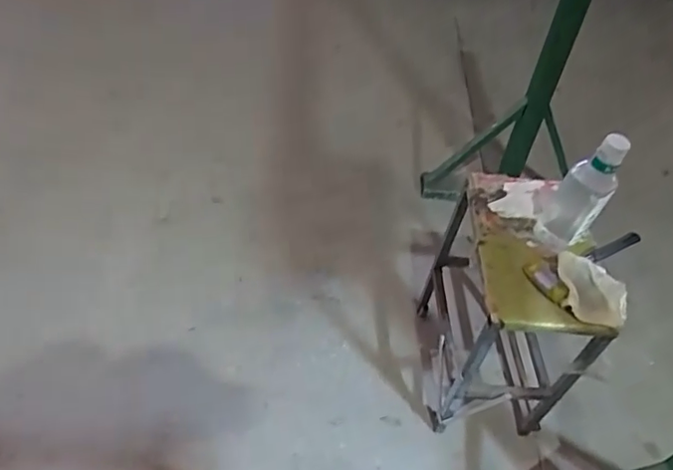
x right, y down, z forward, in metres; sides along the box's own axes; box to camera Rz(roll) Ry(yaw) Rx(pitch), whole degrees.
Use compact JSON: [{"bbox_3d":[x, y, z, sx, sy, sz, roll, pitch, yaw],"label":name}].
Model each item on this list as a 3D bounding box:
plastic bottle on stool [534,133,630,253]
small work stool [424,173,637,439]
[{"bbox_3d":[0.412,-0.073,1.005,0.082,0.245,0.077,28,53,17],"label":"plastic bottle on stool"},{"bbox_3d":[0.361,0.160,1.284,0.264,0.518,0.389,3,50,-3],"label":"small work stool"}]

